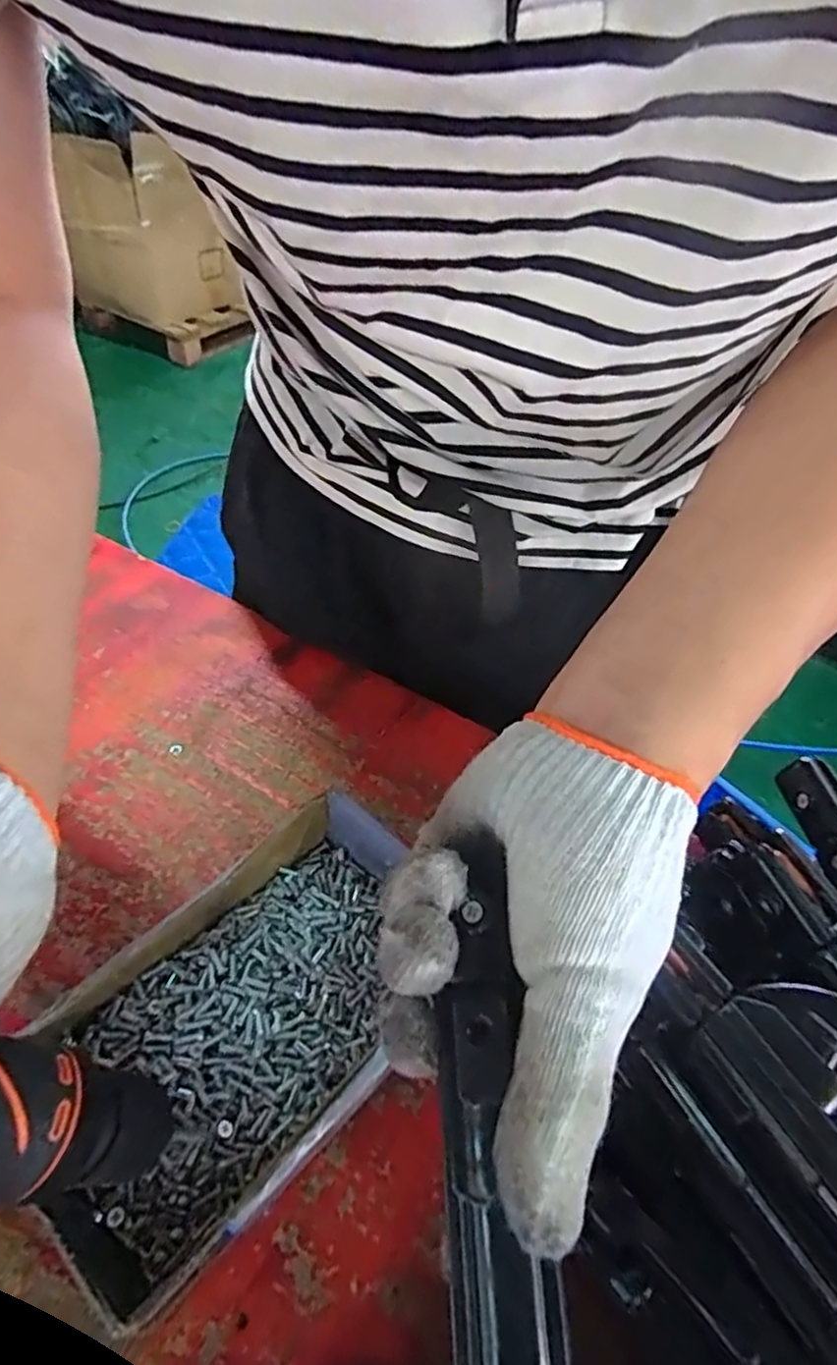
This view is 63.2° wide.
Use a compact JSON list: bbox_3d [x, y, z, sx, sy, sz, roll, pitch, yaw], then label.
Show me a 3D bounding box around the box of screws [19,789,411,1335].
[{"bbox_3d":[-0.080,0.157,0.330,0.216,0.048,0.125,-32,58,-28],"label":"box of screws"}]

